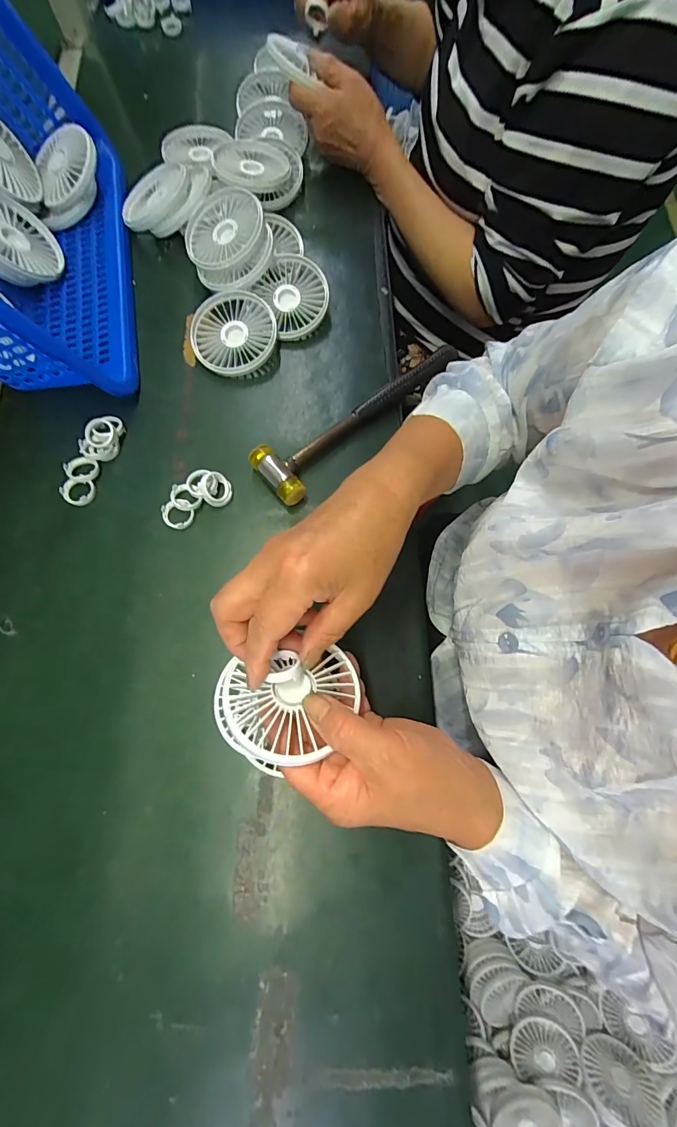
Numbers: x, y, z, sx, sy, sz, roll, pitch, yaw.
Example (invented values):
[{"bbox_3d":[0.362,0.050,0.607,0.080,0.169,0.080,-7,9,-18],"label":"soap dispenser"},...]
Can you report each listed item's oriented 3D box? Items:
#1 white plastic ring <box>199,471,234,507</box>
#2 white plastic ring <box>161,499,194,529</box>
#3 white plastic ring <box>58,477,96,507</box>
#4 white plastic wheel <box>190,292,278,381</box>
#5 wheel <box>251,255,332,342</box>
[{"bbox_3d":[-0.112,-0.068,0.371,0.028,0.016,0.028,0,73,-1],"label":"white plastic ring"},{"bbox_3d":[-0.147,-0.045,0.369,0.027,0.007,0.028,0,73,-1],"label":"white plastic ring"},{"bbox_3d":[-0.243,-0.066,0.377,0.030,0.008,0.024,2,73,0],"label":"white plastic ring"},{"bbox_3d":[-0.107,-0.235,0.421,0.085,0.024,0.085,-16,85,1],"label":"white plastic wheel"},{"bbox_3d":[-0.048,-0.286,0.434,0.071,0.023,0.083,-28,92,-9],"label":"wheel"}]

